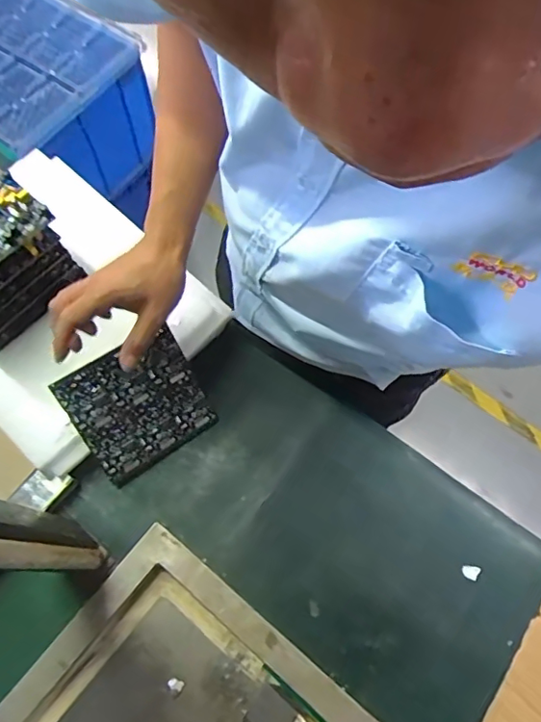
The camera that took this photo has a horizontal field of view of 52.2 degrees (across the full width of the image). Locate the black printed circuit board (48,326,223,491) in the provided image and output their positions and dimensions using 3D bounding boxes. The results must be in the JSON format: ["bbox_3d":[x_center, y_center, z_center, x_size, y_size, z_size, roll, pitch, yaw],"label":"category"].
[{"bbox_3d":[-0.144,0.049,0.611,0.136,0.007,0.136,-32,114,-17],"label":"black printed circuit board"}]

